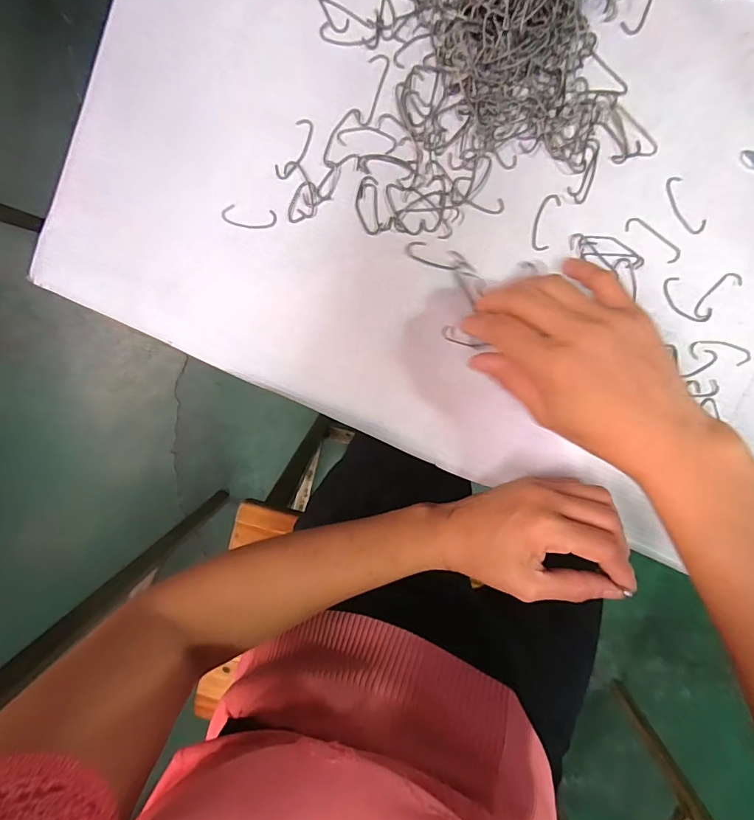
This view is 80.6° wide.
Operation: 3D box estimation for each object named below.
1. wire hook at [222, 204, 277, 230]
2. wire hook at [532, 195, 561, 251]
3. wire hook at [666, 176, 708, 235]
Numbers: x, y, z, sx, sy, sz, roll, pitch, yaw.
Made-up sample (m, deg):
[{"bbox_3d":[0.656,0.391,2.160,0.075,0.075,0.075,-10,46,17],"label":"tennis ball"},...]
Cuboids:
[{"bbox_3d":[-0.086,-0.130,0.300,0.037,0.004,0.014,10,100,1],"label":"wire hook"},{"bbox_3d":[0.112,-0.124,0.294,0.013,0.004,0.035,13,100,0],"label":"wire hook"},{"bbox_3d":[0.201,-0.133,0.289,0.013,0.004,0.040,-36,96,7],"label":"wire hook"}]

